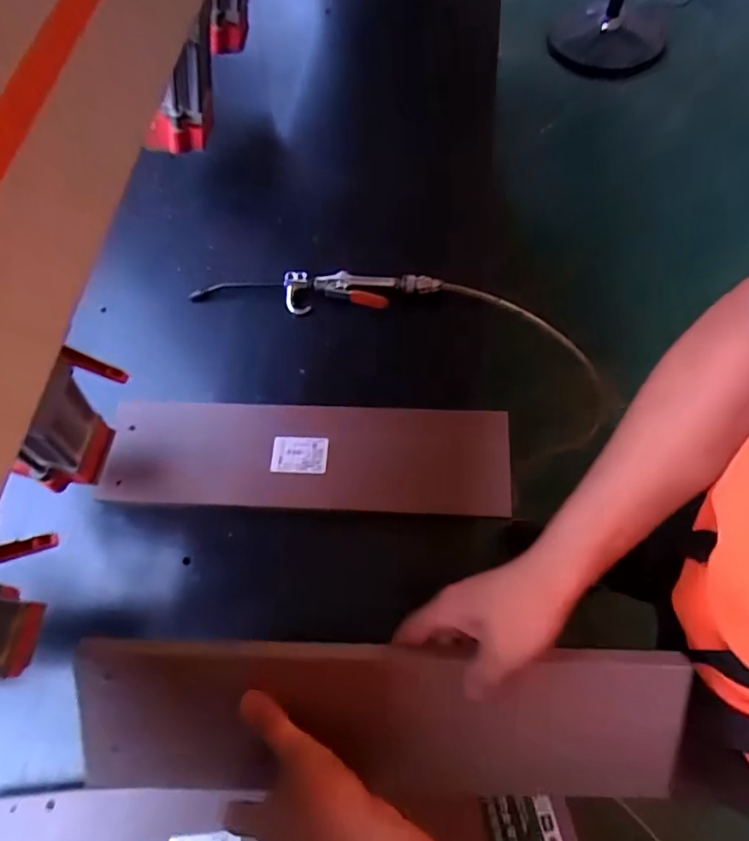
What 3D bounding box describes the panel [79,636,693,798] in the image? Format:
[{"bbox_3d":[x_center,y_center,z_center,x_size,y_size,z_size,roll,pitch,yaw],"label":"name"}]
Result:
[{"bbox_3d":[0.007,0.226,0.399,0.436,0.024,0.127,1,105,-1],"label":"panel"}]

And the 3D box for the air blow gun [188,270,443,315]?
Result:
[{"bbox_3d":[-0.079,-0.167,0.695,0.319,0.033,0.050,1,67,3],"label":"air blow gun"}]

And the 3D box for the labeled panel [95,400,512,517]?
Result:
[{"bbox_3d":[-0.075,0.038,0.594,0.437,0.022,0.120,2,69,2],"label":"labeled panel"}]

